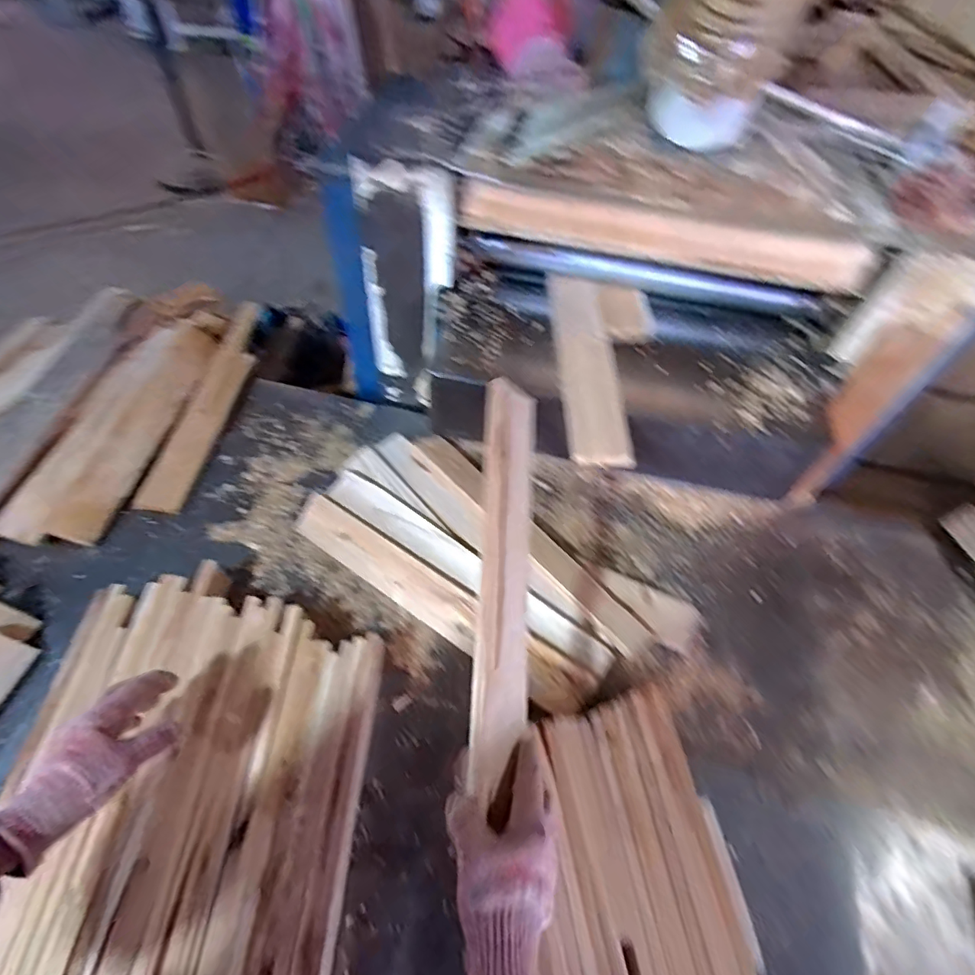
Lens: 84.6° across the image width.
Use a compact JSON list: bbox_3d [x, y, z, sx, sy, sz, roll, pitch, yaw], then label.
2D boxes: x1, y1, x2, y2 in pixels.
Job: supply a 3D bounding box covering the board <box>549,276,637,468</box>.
[{"bbox_3d":[0.137,-0.174,0.718,0.077,0.029,0.345,2,55,-4],"label":"board"}]

